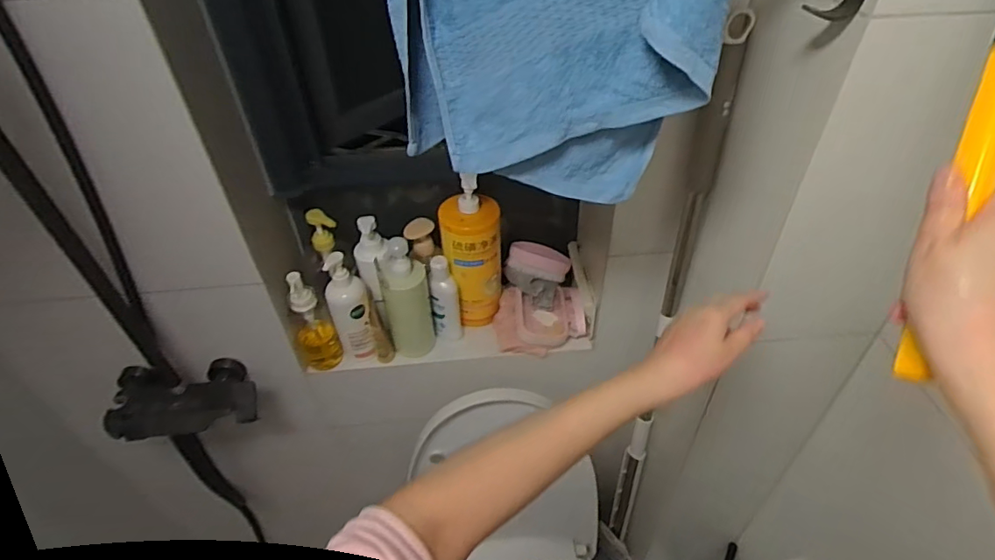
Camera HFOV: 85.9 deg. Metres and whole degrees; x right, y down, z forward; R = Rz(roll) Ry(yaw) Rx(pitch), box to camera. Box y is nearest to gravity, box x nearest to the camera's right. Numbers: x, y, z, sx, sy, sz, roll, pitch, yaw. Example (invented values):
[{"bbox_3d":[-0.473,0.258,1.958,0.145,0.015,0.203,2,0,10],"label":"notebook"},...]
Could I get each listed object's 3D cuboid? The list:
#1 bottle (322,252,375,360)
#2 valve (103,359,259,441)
[{"bbox_3d":[-0.252,0.050,0.919,0.065,0.207,0.052,-17,44,-16],"label":"bottle"},{"bbox_3d":[-0.520,0.197,0.896,0.229,0.059,0.123,-8,43,-7],"label":"valve"}]

